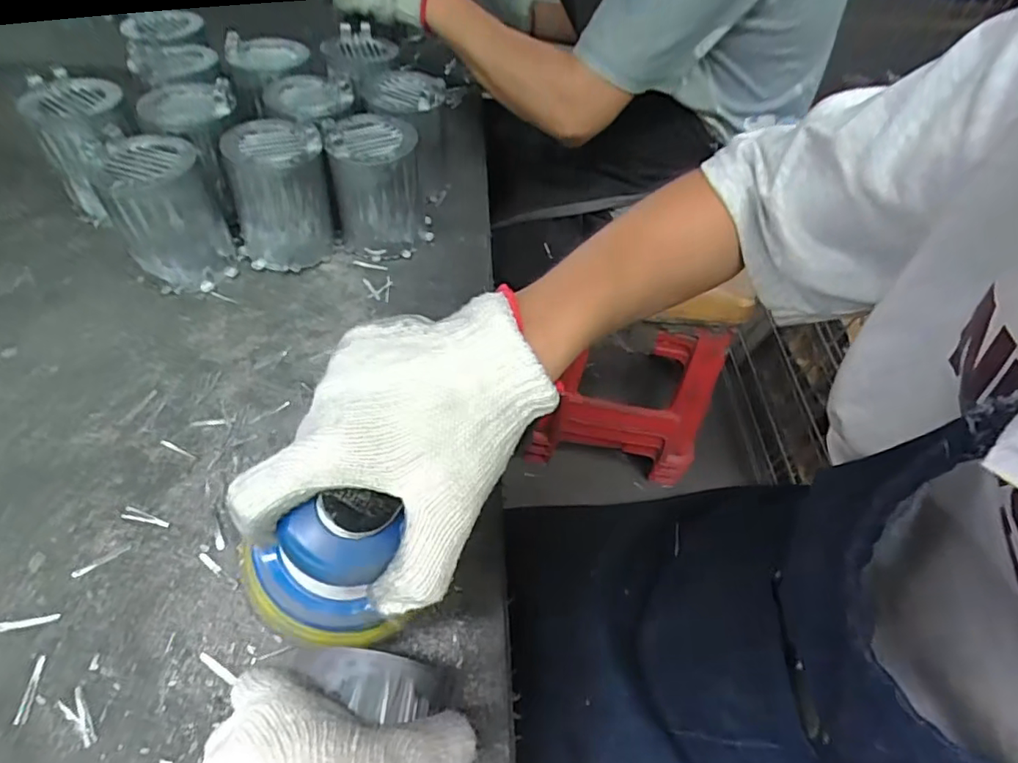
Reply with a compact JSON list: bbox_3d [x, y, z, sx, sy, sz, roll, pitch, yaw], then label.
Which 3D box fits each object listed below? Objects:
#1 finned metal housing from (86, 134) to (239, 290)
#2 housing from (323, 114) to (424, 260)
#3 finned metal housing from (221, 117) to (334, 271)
[{"bbox_3d":[-0.318,-0.156,0.532,0.085,0.112,0.093,-19,56,-19],"label":"finned metal housing"},{"bbox_3d":[-0.132,-0.199,0.578,0.085,0.117,0.090,-2,52,-7],"label":"housing"},{"bbox_3d":[-0.221,-0.183,0.557,0.087,0.116,0.088,-10,54,-13],"label":"finned metal housing"}]

